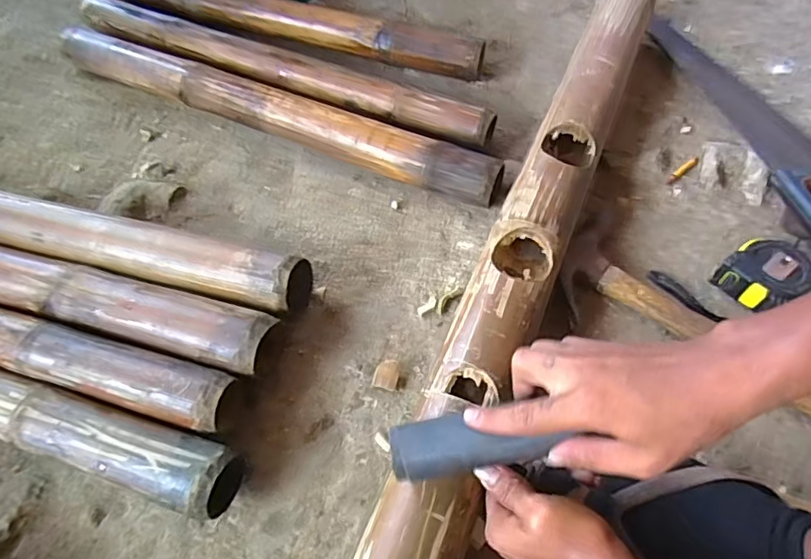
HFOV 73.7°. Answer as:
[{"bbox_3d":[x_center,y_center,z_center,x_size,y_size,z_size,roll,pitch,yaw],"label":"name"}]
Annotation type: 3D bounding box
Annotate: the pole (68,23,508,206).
[{"bbox_3d":[-0.188,-0.222,0.709,0.652,0.061,0.064,22,62,15],"label":"pole"}]

